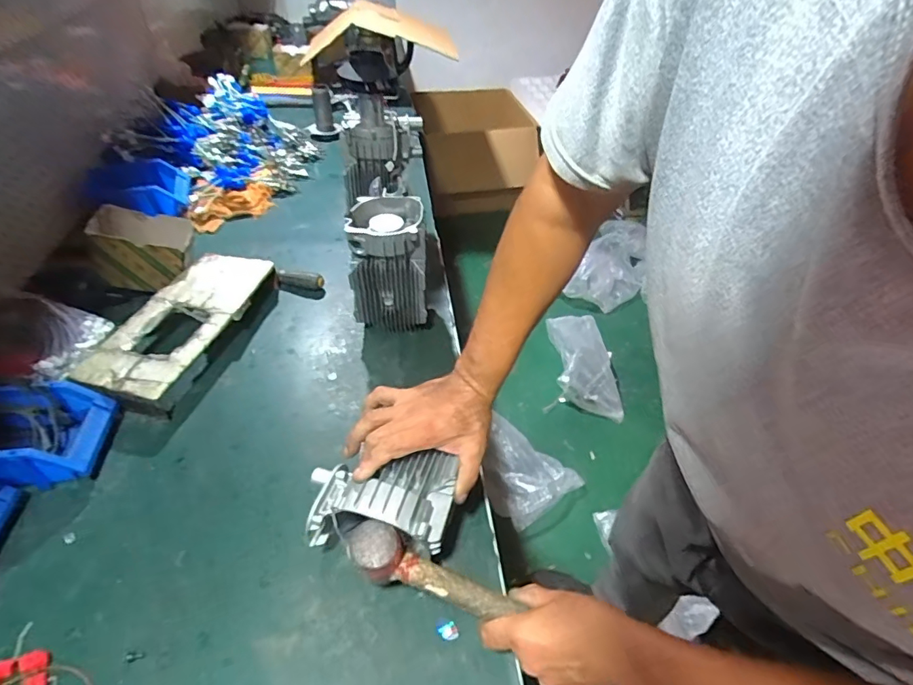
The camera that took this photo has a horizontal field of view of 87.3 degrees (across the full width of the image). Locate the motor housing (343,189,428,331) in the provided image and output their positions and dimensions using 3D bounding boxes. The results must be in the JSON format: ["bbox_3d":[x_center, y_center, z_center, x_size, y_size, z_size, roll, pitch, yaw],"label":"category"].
[{"bbox_3d":[-0.110,-0.121,0.804,0.118,0.207,0.119,2,44,-2],"label":"motor housing"}]

